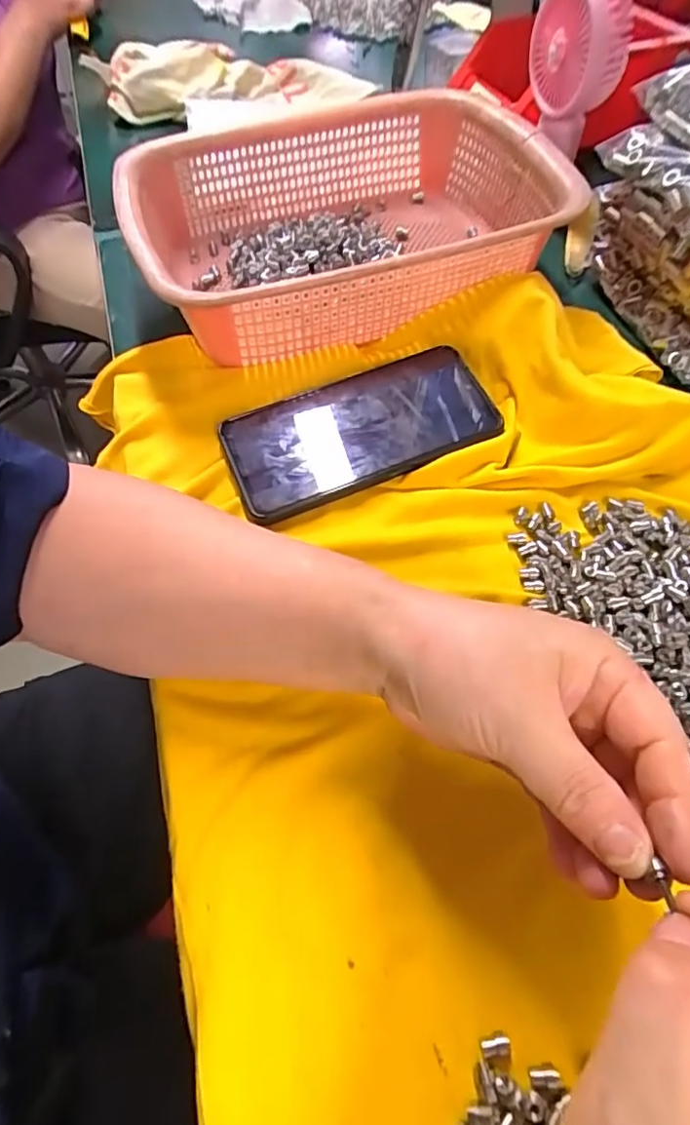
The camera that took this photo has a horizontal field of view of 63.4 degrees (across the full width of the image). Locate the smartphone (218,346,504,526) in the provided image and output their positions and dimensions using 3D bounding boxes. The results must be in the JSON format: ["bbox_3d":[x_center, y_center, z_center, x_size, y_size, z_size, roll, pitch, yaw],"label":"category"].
[{"bbox_3d":[0.009,-0.081,0.342,0.163,0.015,0.078,-22,61,-10],"label":"smartphone"}]

